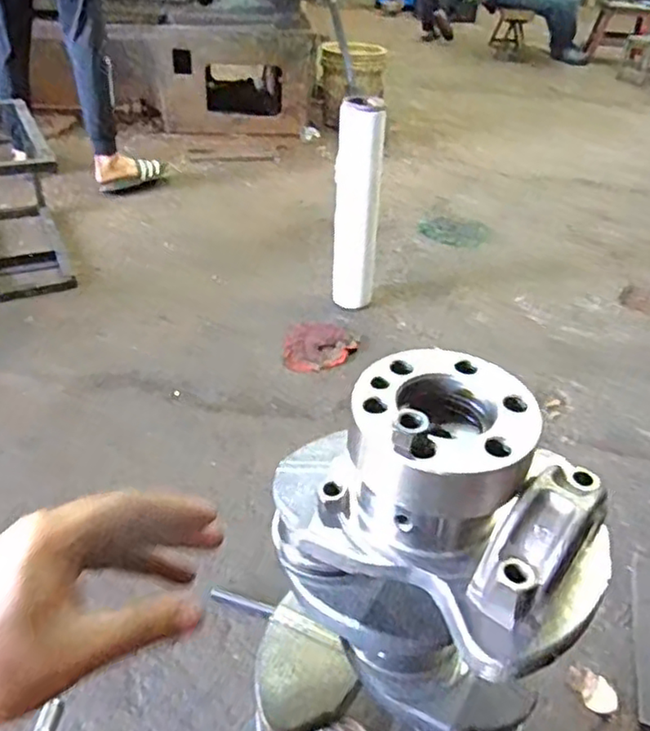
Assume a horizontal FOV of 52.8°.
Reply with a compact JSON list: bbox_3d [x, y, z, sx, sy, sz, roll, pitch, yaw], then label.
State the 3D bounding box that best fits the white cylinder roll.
[{"bbox_3d":[0.078,-0.376,1.668,0.119,0.536,0.086,5,37,2],"label":"white cylinder roll"}]

